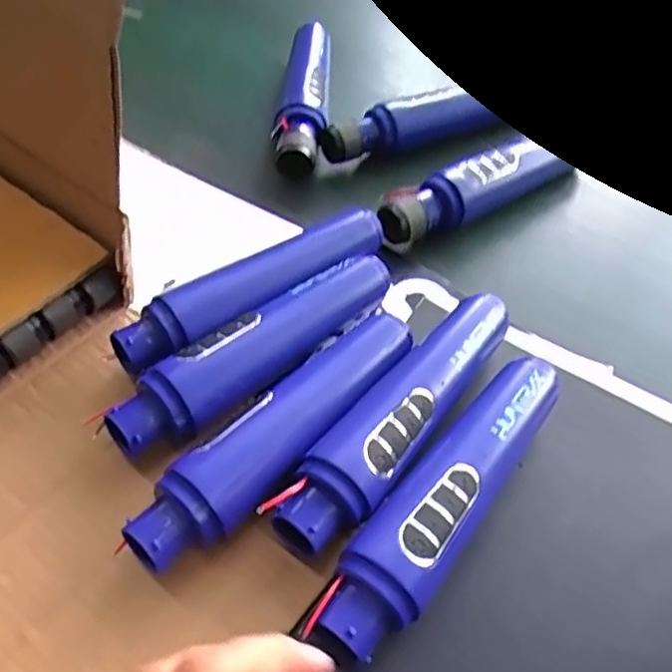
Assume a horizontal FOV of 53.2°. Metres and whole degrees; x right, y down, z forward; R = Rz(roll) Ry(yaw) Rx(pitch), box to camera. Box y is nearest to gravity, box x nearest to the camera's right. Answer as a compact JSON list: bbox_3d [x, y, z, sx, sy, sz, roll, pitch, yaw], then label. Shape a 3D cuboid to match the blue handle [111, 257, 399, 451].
[{"bbox_3d":[-0.035,0.005,0.350,0.174,0.032,0.036,-34,61,-28],"label":"blue handle"}]

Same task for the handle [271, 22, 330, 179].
[{"bbox_3d":[-0.023,-0.199,0.535,0.035,0.027,0.193,5,51,-1],"label":"handle"}]

